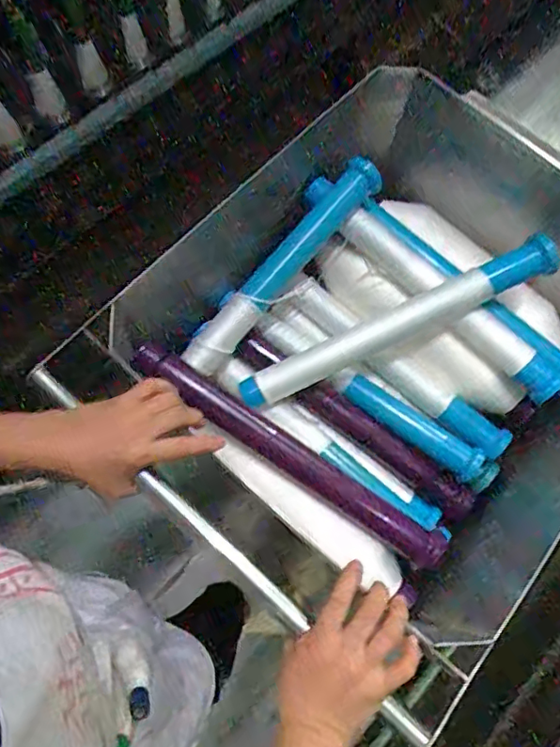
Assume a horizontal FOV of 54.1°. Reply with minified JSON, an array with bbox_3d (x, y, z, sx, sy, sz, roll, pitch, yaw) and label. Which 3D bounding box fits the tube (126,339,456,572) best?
[{"bbox_3d":[0.015,0.102,0.680,0.445,0.051,0.048,35,73,-8],"label":"tube"}]

